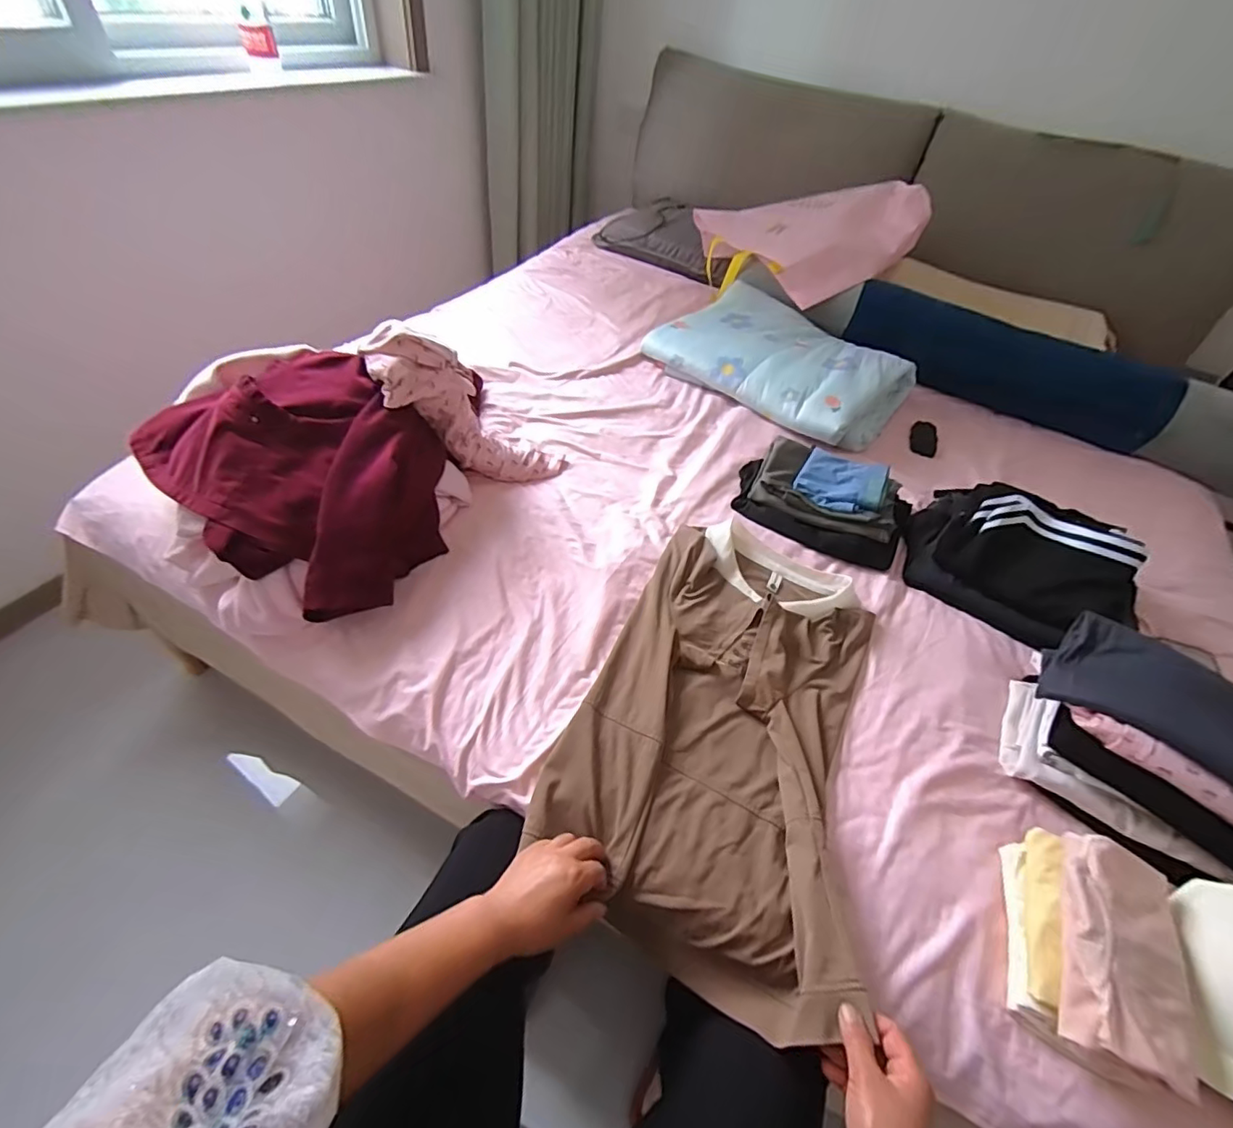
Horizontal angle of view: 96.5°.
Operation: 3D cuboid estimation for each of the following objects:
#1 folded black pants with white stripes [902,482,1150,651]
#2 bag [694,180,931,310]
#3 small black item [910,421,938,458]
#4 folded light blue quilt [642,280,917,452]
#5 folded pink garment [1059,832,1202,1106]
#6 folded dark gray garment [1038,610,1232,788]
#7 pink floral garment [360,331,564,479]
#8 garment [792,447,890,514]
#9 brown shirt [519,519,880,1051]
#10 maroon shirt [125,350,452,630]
[{"bbox_3d":[0.653,-0.021,0.884,0.314,0.116,0.251,36,55,22],"label":"folded black pants with white stripes"},{"bbox_3d":[0.512,-0.853,1.441,0.552,0.083,0.421,-10,65,12],"label":"bag"},{"bbox_3d":[0.675,-0.278,1.210,0.054,0.019,0.108,20,49,8],"label":"small black item"},{"bbox_3d":[0.377,-0.475,1.253,0.527,0.092,0.357,36,55,22],"label":"folded light blue quilt"},{"bbox_3d":[0.481,0.364,0.521,0.098,0.034,0.188,25,50,13],"label":"folded pink garment"},{"bbox_3d":[0.671,0.186,0.614,0.319,0.078,0.114,38,54,23],"label":"folded dark gray garment"},{"bbox_3d":[-0.245,-0.243,0.902,0.113,0.348,0.144,-29,46,22],"label":"pink floral garment"},{"bbox_3d":[0.394,-0.149,0.961,0.144,0.033,0.142,22,49,10],"label":"garment"},{"bbox_3d":[0.143,0.182,0.699,0.329,0.076,0.560,22,51,12],"label":"brown shirt"},{"bbox_3d":[-0.424,-0.125,0.780,0.399,0.188,0.317,32,52,18],"label":"maroon shirt"}]

